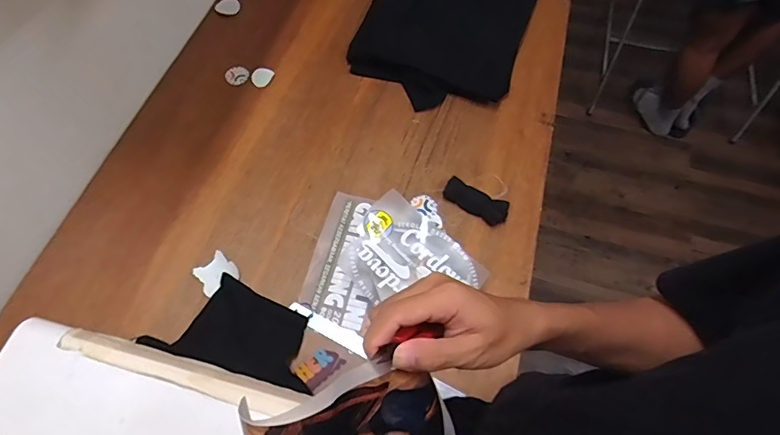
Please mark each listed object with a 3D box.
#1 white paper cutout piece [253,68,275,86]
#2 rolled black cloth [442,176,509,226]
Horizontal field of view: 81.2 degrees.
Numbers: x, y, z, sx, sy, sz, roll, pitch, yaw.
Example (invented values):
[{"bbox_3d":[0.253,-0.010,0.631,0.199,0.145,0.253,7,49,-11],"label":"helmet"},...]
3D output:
[{"bbox_3d":[-0.298,-0.328,1.061,0.042,0.005,0.048,33,81,4],"label":"white paper cutout piece"},{"bbox_3d":[0.168,-0.032,0.895,0.128,0.024,0.051,30,68,15],"label":"rolled black cloth"}]

